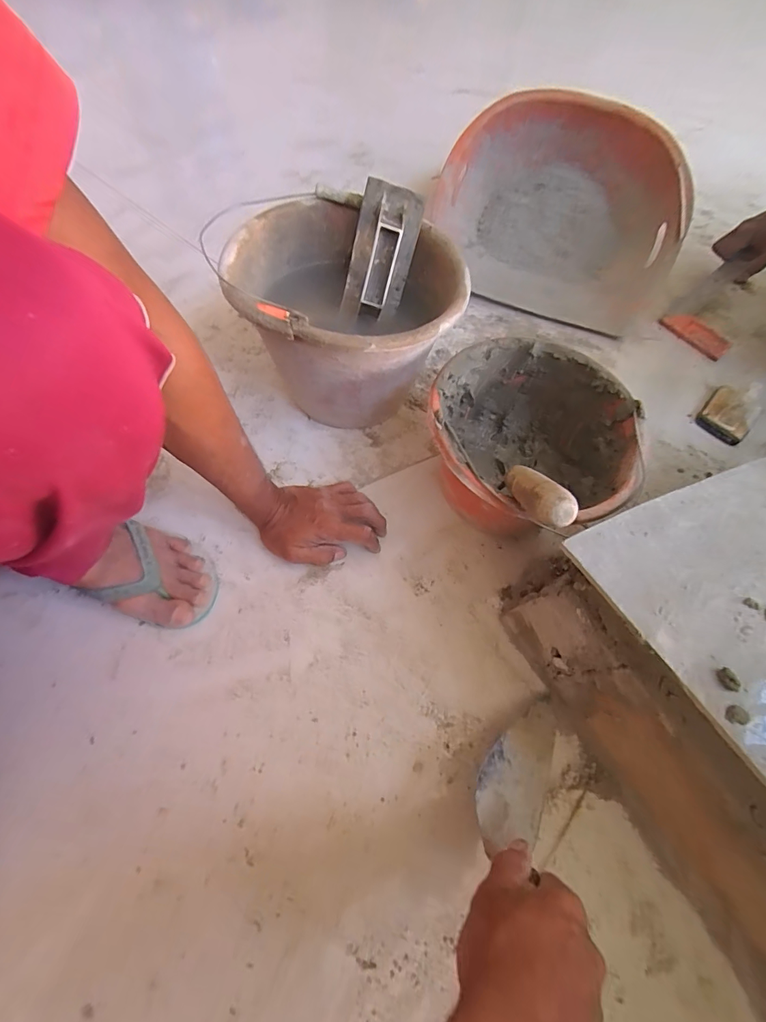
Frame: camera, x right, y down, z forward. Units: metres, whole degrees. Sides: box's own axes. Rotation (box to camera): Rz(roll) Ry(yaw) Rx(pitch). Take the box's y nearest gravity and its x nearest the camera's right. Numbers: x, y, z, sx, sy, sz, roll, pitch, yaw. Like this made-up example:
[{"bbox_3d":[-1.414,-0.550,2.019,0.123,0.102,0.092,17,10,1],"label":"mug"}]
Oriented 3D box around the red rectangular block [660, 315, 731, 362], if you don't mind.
[{"bbox_3d":[0.563,-0.319,0.746,0.055,0.017,0.117,-40,72,-20],"label":"red rectangular block"}]

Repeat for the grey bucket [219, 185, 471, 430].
[{"bbox_3d":[-0.049,-0.246,0.569,0.288,0.213,0.240,17,64,5],"label":"grey bucket"}]

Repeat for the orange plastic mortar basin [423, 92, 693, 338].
[{"bbox_3d":[0.319,-0.558,0.766,0.454,0.176,0.366,20,64,7],"label":"orange plastic mortar basin"}]

